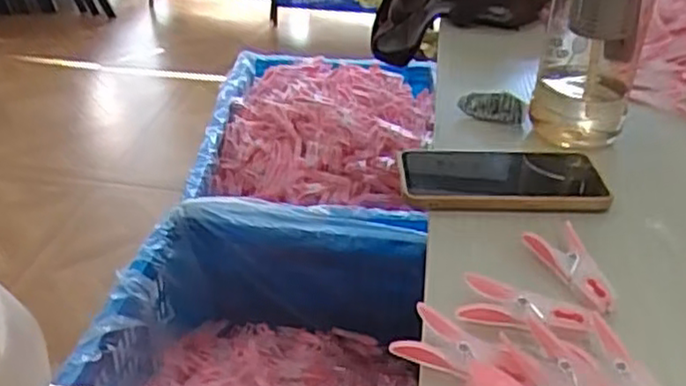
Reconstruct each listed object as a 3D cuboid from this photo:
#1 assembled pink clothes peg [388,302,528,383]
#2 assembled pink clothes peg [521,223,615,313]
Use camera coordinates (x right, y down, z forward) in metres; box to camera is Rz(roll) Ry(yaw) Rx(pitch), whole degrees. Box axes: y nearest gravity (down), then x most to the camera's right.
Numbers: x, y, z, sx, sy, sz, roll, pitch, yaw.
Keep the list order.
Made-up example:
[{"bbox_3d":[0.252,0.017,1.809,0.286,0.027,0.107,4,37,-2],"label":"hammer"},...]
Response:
[{"bbox_3d":[0.066,0.088,0.390,0.071,0.010,0.033,21,38,28],"label":"assembled pink clothes peg"},{"bbox_3d":[0.150,0.044,0.463,0.034,0.009,0.076,-5,33,-10],"label":"assembled pink clothes peg"}]

